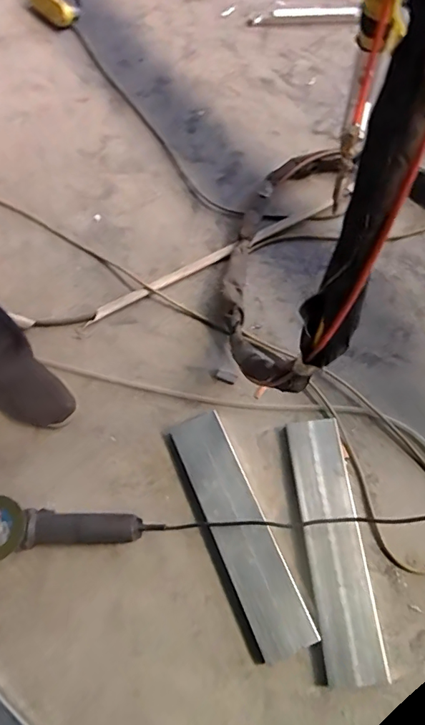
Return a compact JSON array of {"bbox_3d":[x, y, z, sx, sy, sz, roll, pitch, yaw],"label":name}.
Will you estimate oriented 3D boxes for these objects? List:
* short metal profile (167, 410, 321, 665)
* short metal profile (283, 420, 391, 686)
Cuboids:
[{"bbox_3d":[0.044,0.304,0.879,0.104,0.042,0.438,-24,68,-7],"label":"short metal profile"},{"bbox_3d":[0.217,0.324,0.863,0.099,0.029,0.441,-7,68,0],"label":"short metal profile"}]

